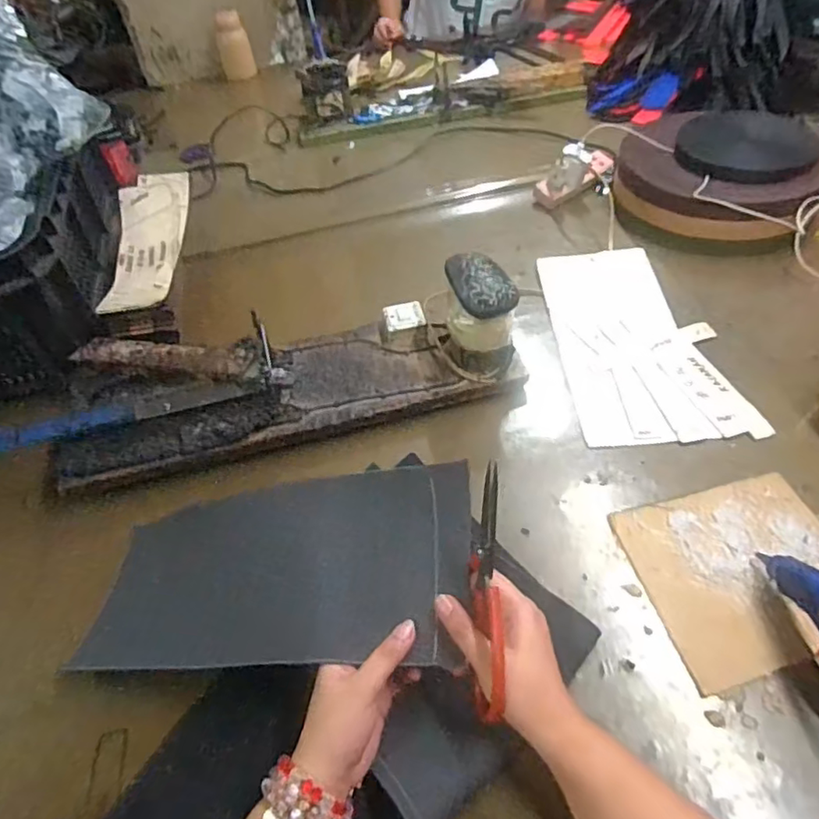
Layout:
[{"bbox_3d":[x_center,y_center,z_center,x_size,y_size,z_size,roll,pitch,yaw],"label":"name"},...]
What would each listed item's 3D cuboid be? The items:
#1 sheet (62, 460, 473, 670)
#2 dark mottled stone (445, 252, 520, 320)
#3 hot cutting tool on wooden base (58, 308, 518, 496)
[{"bbox_3d":[-0.116,0.129,0.489,0.346,0.024,0.153,-9,54,17],"label":"sheet"},{"bbox_3d":[0.073,-0.133,0.622,0.054,0.024,0.097,-18,47,-10],"label":"dark mottled stone"},{"bbox_3d":[-0.140,-0.033,0.672,0.504,0.091,0.176,-16,47,-8],"label":"hot cutting tool on wooden base"}]

